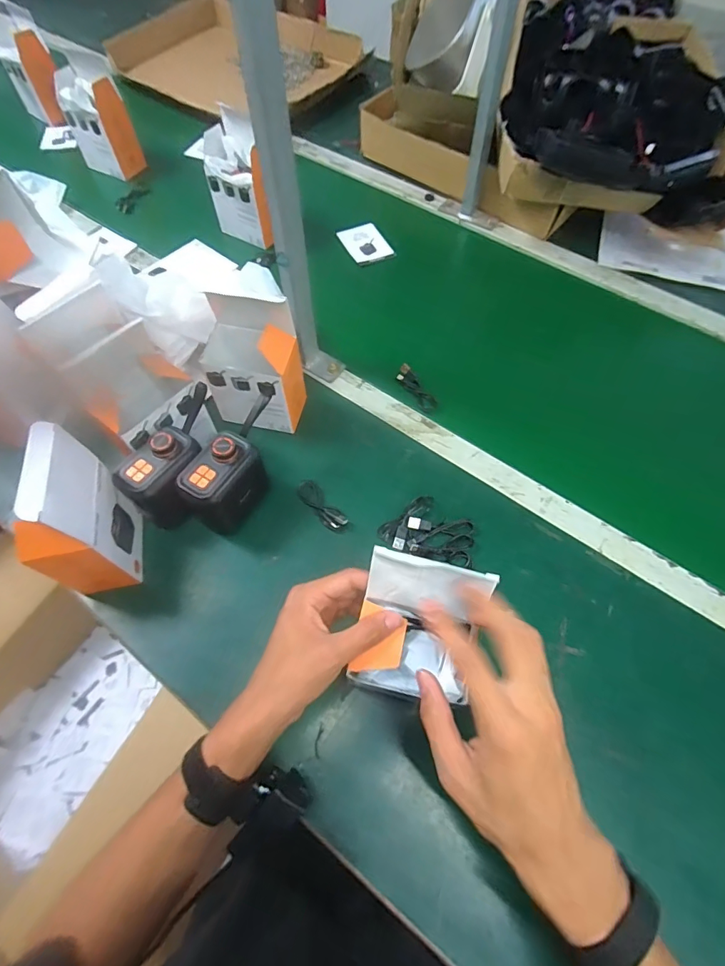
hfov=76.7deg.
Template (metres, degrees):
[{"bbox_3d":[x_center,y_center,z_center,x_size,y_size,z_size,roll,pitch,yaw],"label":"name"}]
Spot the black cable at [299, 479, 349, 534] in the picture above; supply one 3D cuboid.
[{"bbox_3d":[-0.048,0.026,0.543,0.026,0.010,0.084,-35,66,-18],"label":"black cable"}]

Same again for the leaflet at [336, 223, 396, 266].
[{"bbox_3d":[0.005,-0.418,0.802,0.078,0.009,0.095,-22,67,-13],"label":"leaflet"}]

